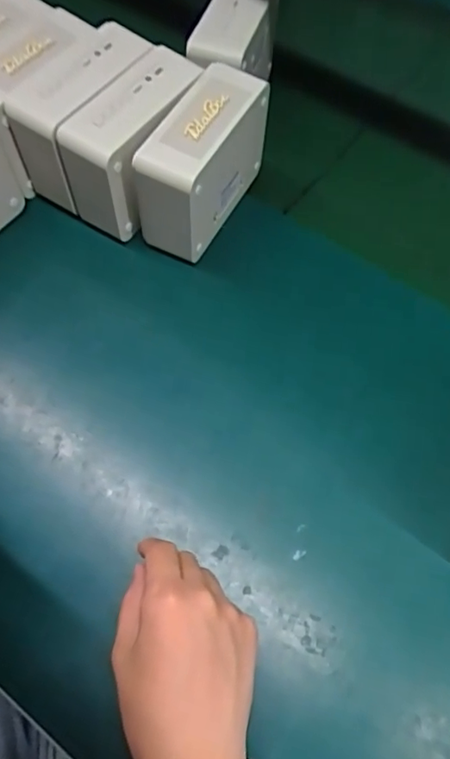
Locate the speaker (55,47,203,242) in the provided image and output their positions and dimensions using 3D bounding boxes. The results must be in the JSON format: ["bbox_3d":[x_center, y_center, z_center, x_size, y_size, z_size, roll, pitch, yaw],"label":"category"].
[{"bbox_3d":[-0.079,-0.208,0.492,0.066,0.107,0.140,28,67,12],"label":"speaker"}]

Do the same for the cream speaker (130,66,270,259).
[{"bbox_3d":[-0.018,-0.190,0.486,0.055,0.114,0.135,30,67,13],"label":"cream speaker"}]

